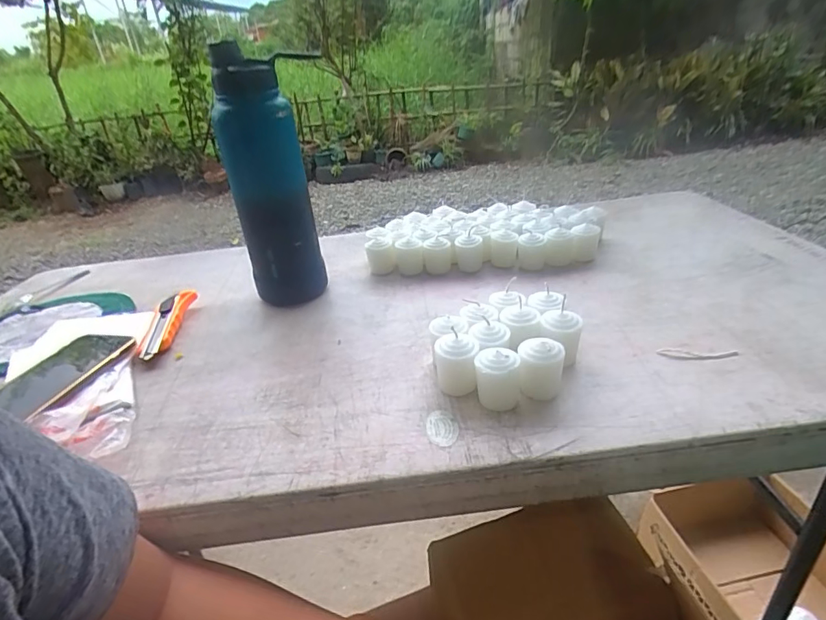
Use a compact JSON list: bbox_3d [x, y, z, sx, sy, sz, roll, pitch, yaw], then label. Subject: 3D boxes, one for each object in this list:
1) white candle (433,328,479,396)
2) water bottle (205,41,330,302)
[{"bbox_3d":[0.039,0.047,0.424,0.036,0.053,0.039,-2,30,6],"label":"white candle"},{"bbox_3d":[-0.167,-0.139,0.562,0.084,0.281,0.082,19,37,36],"label":"water bottle"}]

